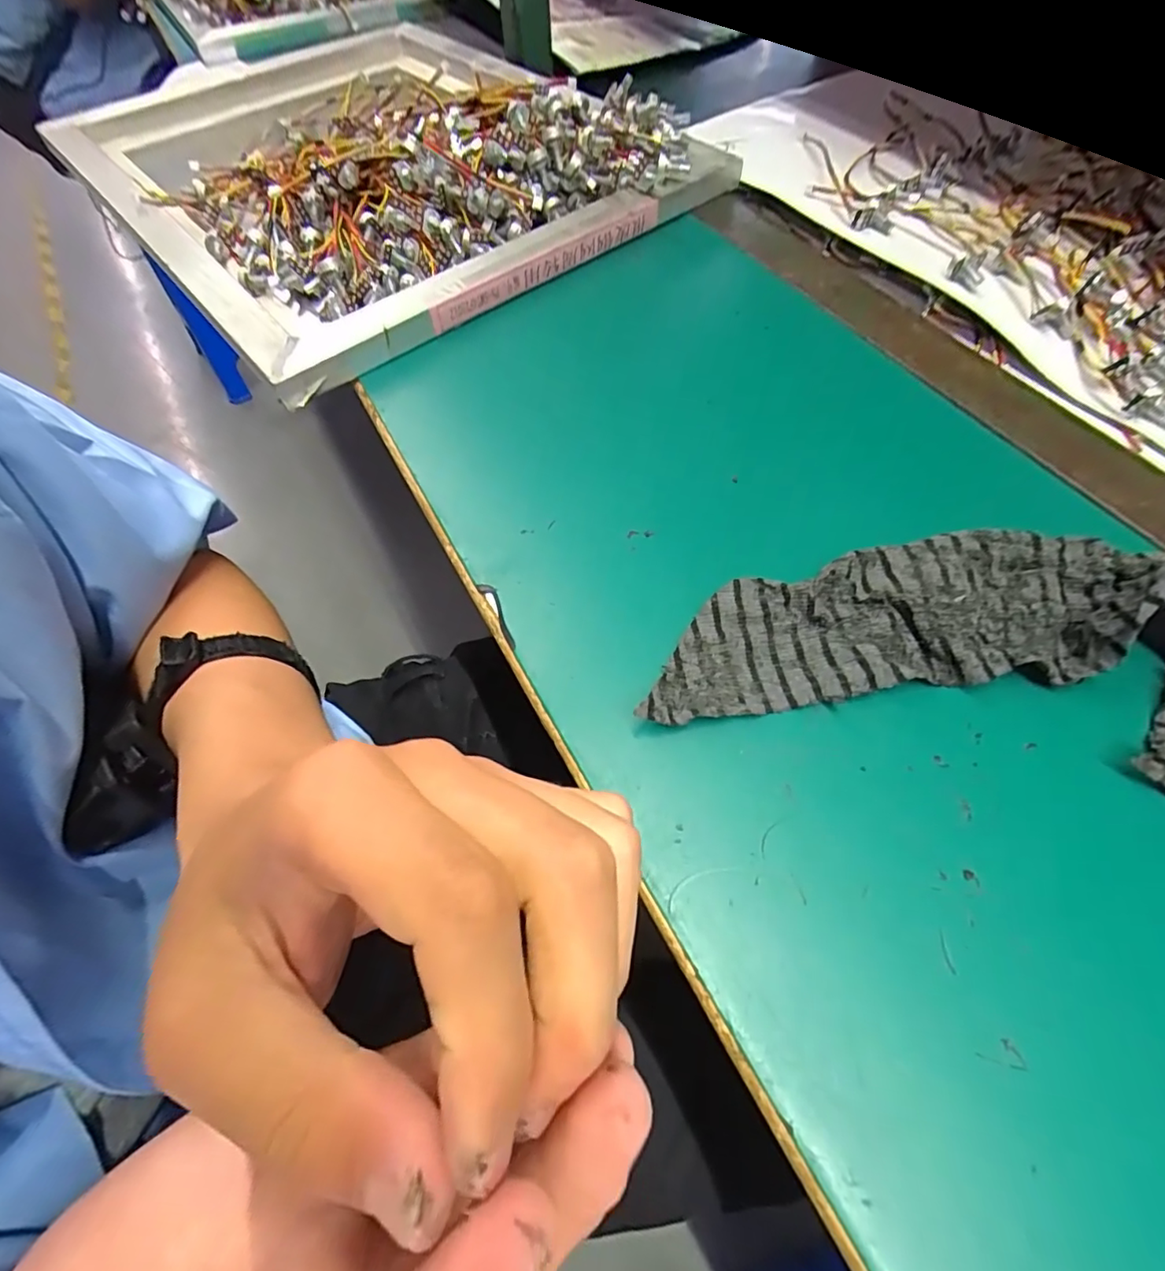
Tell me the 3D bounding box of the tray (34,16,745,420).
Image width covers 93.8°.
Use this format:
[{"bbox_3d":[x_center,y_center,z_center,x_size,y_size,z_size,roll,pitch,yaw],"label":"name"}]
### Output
[{"bbox_3d":[-0.194,-0.436,0.482,0.421,0.058,0.511,-39,66,-17],"label":"tray"}]

